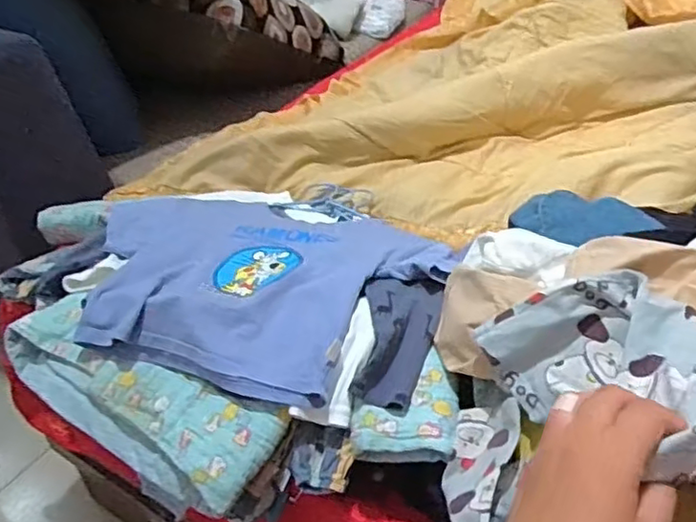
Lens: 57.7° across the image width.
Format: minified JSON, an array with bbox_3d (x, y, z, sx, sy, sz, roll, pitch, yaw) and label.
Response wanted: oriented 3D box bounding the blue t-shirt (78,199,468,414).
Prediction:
[{"bbox_3d":[-0.121,0.009,0.731,0.419,0.064,0.306,11,41,16],"label":"blue t-shirt"}]

